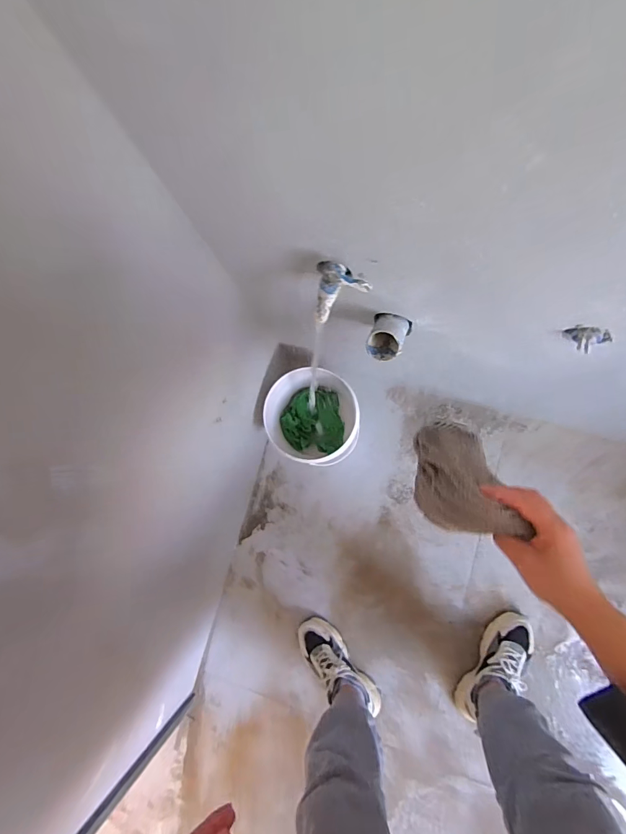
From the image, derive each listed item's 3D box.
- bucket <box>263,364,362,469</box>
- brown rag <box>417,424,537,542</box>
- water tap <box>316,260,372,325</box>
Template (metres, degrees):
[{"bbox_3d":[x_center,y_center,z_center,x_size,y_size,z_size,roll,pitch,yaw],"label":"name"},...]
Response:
[{"bbox_3d":[0.003,0.005,0.968,0.208,0.195,0.204,-1,82,8],"label":"bucket"},{"bbox_3d":[0.173,0.070,0.477,0.089,0.112,0.123,-10,85,6],"label":"brown rag"},{"bbox_3d":[0.031,-0.154,0.492,0.076,0.073,0.036,-20,80,5],"label":"water tap"}]

